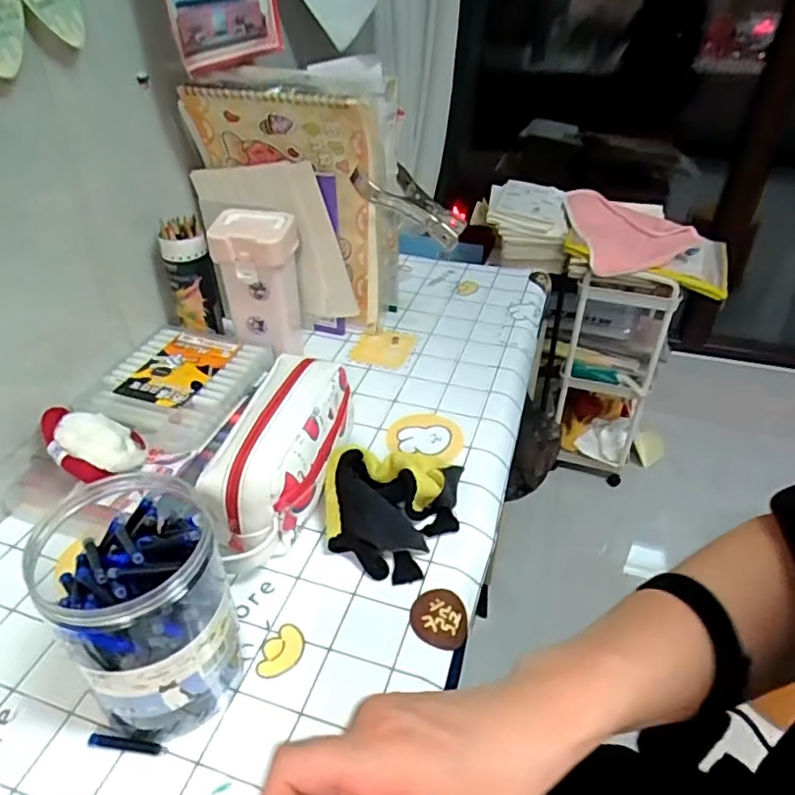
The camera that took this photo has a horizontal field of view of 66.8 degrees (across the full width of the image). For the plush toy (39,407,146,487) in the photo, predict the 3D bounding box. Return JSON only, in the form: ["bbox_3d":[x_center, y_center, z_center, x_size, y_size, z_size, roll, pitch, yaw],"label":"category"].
[{"bbox_3d":[-0.276,0.037,0.528,0.098,0.040,0.054,18,44,22],"label":"plush toy"}]

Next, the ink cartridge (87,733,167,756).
[{"bbox_3d":[-0.174,0.223,0.387,0.050,0.005,0.007,5,38,6],"label":"ink cartridge"}]

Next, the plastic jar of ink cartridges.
[{"bbox_3d":[-0.158,0.137,0.386,0.098,0.145,0.100,1,38,0],"label":"plastic jar of ink cartridges"}]

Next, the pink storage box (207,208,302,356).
[{"bbox_3d":[-0.148,-0.122,0.669,0.087,0.154,0.076,-5,40,-3],"label":"pink storage box"}]

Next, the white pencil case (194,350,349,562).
[{"bbox_3d":[-0.101,0.053,0.530,0.080,0.099,0.200,9,39,10],"label":"white pencil case"}]

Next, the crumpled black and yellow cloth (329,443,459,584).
[{"bbox_3d":[-0.007,0.092,0.525,0.113,0.046,0.123,11,39,13],"label":"crumpled black and yellow cloth"}]

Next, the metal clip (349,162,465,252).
[{"bbox_3d":[0.012,-0.223,0.682,0.139,0.044,0.061,20,31,-26],"label":"metal clip"}]

